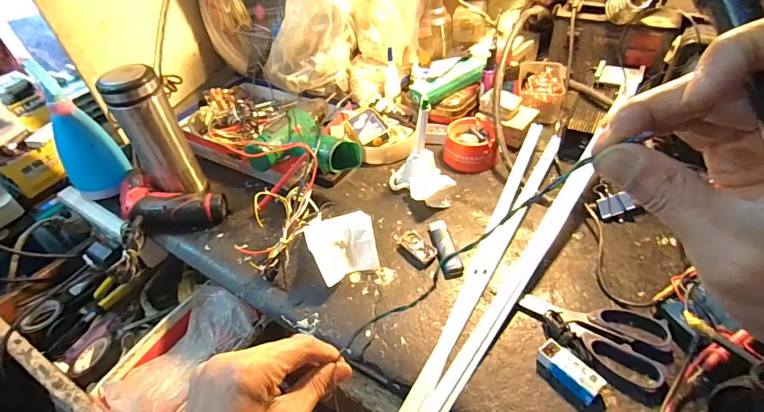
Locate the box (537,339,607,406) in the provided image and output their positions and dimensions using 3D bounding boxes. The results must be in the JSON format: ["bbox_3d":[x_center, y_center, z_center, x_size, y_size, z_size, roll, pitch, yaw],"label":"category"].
[{"bbox_3d":[0.183,0.161,0.412,0.025,0.021,0.061,-30,50,-22],"label":"box"}]

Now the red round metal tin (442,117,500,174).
[{"bbox_3d":[0.138,-0.098,0.666,0.082,0.043,0.091,-5,45,1],"label":"red round metal tin"}]

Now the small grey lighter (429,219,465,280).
[{"bbox_3d":[0.082,0.053,0.535,0.026,0.012,0.086,-8,45,-2],"label":"small grey lighter"}]

